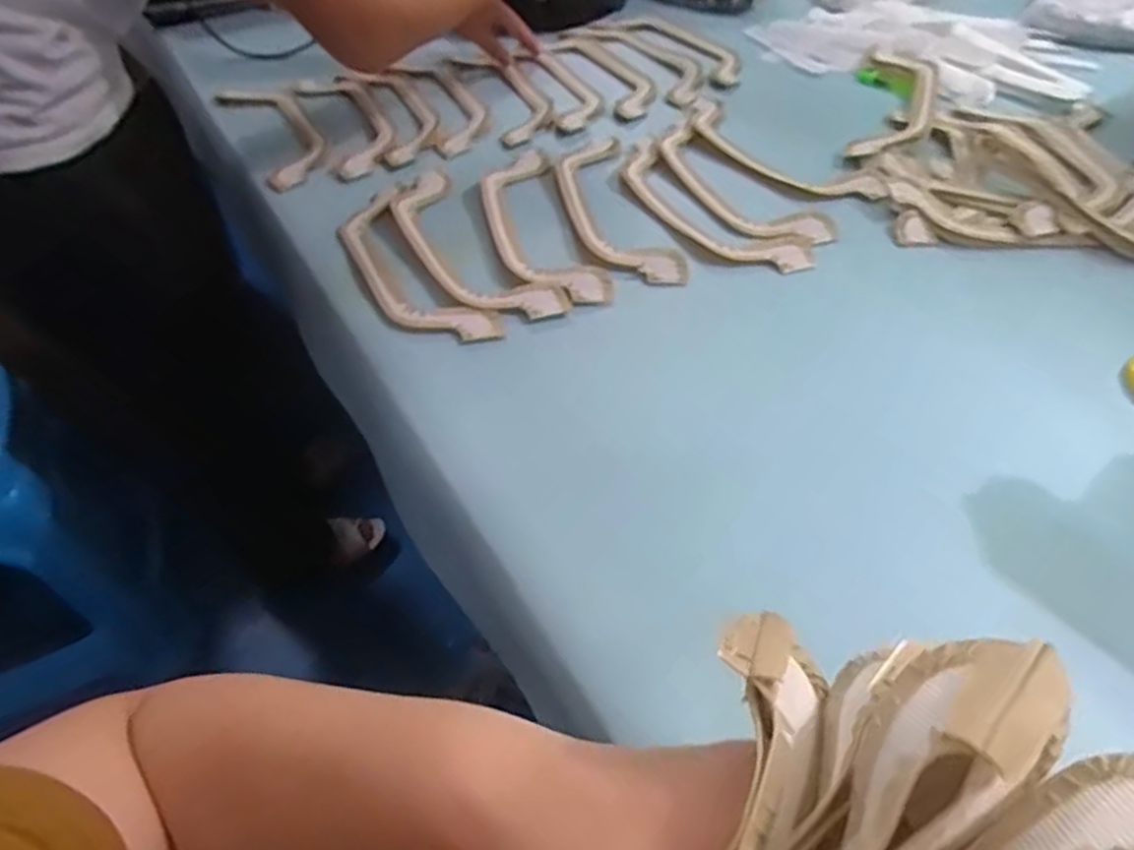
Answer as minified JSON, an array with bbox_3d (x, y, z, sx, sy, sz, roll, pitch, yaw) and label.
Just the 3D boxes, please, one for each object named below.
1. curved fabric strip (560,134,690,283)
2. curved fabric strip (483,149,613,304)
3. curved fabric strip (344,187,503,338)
[{"bbox_3d":[0.043,-0.221,0.738,0.083,0.010,0.256,-12,50,-6],"label":"curved fabric strip"},{"bbox_3d":[-0.032,-0.201,0.723,0.083,0.012,0.264,-14,50,-8],"label":"curved fabric strip"},{"bbox_3d":[-0.149,-0.148,0.672,0.082,0.027,0.245,-26,52,-17],"label":"curved fabric strip"}]

